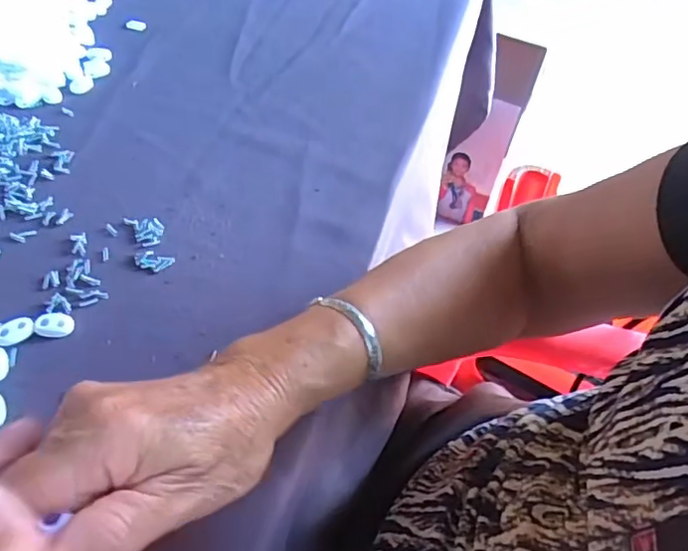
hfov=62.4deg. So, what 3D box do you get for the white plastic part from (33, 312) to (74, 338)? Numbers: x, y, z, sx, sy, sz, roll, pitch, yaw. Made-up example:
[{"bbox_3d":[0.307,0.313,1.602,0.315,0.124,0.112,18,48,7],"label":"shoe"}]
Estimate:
[{"bbox_3d":[-0.178,0.030,0.349,0.022,0.007,0.015,5,49,-2],"label":"white plastic part"}]

